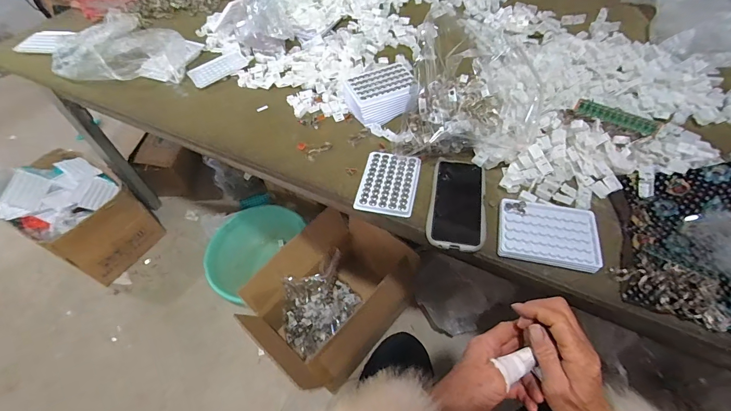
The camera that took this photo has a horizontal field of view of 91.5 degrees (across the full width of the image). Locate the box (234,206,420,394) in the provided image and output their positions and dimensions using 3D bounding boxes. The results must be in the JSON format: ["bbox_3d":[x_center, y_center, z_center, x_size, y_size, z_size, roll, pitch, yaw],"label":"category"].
[{"bbox_3d":[-0.098,0.288,1.061,0.331,0.297,0.431,34,63,26],"label":"box"}]

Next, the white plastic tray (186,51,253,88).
[{"bbox_3d":[-0.339,-0.325,0.834,0.143,0.006,0.090,-32,58,-19],"label":"white plastic tray"}]

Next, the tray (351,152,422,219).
[{"bbox_3d":[0.040,-0.040,0.607,0.095,0.006,0.128,8,54,10],"label":"tray"}]

